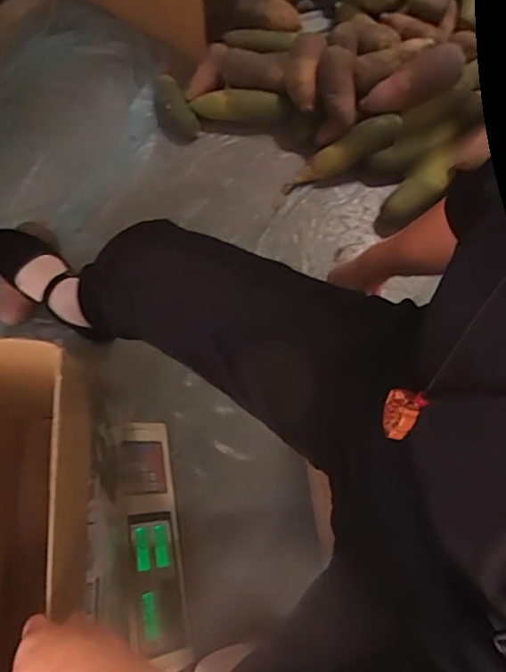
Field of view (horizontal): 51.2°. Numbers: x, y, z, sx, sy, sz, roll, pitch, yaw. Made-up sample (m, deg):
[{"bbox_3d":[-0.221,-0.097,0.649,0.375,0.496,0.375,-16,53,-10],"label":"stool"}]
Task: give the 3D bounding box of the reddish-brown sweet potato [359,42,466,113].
[{"bbox_3d":[0.296,-0.465,0.961,0.197,0.061,0.063,-25,71,9],"label":"reddish-brown sweet potato"}]

